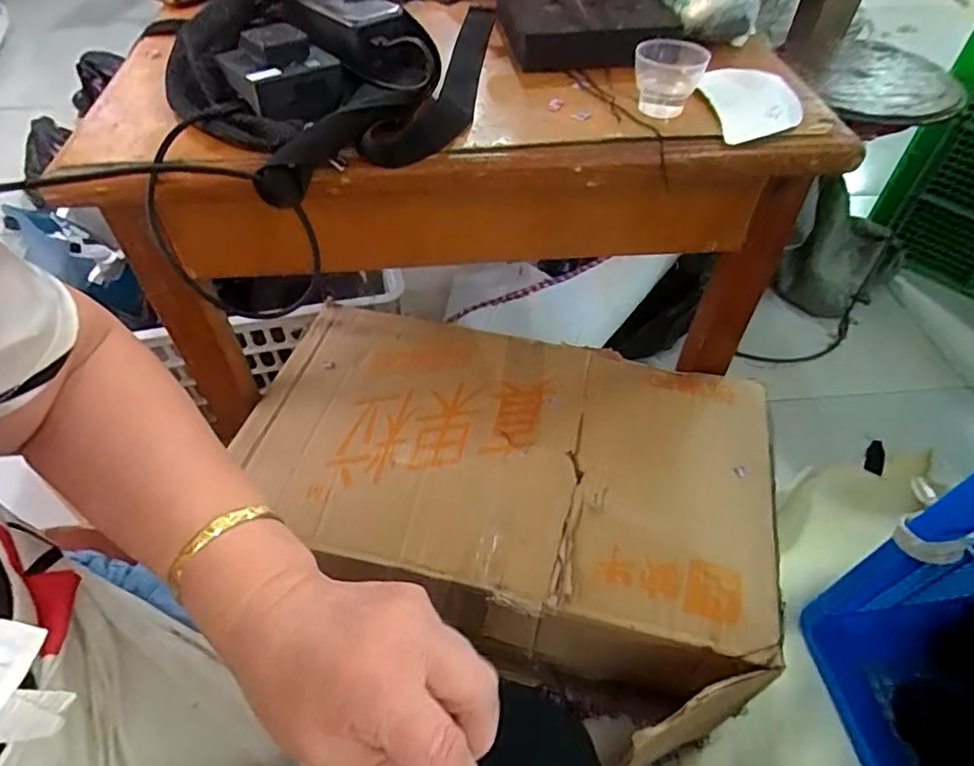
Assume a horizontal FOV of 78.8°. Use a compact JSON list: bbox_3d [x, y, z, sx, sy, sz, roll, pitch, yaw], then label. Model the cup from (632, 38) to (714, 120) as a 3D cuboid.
[{"bbox_3d":[0.149,-0.253,0.485,0.053,0.052,0.050,0,51,0],"label":"cup"}]

